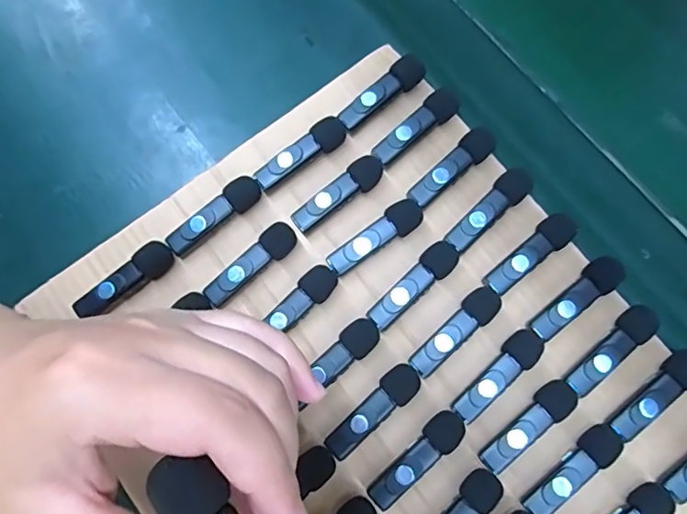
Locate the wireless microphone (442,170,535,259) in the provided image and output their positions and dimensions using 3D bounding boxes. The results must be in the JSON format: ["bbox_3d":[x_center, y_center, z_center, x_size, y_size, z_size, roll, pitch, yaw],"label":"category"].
[{"bbox_3d":[0.089,-0.028,0.322,0.063,0.013,0.018,-42,80,-7],"label":"wireless microphone"}]

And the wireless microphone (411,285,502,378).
[{"bbox_3d":[0.066,0.044,0.309,0.065,0.018,0.018,-42,80,-7],"label":"wireless microphone"}]

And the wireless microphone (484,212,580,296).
[{"bbox_3d":[0.112,-0.002,0.318,0.064,0.015,0.019,-37,80,-6],"label":"wireless microphone"}]

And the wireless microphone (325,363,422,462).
[{"bbox_3d":[0.017,0.088,0.300,0.064,0.015,0.019,-40,80,-7],"label":"wireless microphone"}]

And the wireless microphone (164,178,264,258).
[{"bbox_3d":[-0.080,-0.026,0.328,0.065,0.018,0.017,-36,79,-6],"label":"wireless microphone"}]

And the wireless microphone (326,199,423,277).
[{"bbox_3d":[0.019,-0.012,0.321,0.065,0.017,0.018,-33,79,-5],"label":"wireless microphone"}]

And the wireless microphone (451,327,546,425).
[{"bbox_3d":[0.089,0.069,0.304,0.064,0.015,0.019,-42,80,-7],"label":"wireless microphone"}]

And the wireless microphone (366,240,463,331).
[{"bbox_3d":[0.042,0.017,0.314,0.066,0.016,0.018,-42,80,-7],"label":"wireless microphone"}]

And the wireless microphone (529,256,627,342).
[{"bbox_3d":[0.137,0.025,0.311,0.064,0.014,0.019,-37,80,-6],"label":"wireless microphone"}]

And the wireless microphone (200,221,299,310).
[{"bbox_3d":[-0.056,0.004,0.319,0.063,0.017,0.017,-39,80,-6],"label":"wireless microphone"}]

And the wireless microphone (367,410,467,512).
[{"bbox_3d":[0.041,0.114,0.295,0.065,0.014,0.020,-42,80,-7],"label":"wireless microphone"}]

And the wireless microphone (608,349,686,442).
[{"bbox_3d":[0.178,0.079,0.298,0.063,0.016,0.017,-42,80,-7],"label":"wireless microphone"}]

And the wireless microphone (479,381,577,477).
[{"bbox_3d":[0.104,0.095,0.296,0.065,0.012,0.019,-37,80,-6],"label":"wireless microphone"}]

